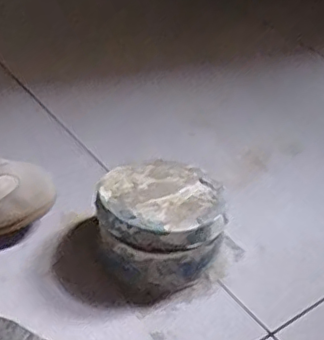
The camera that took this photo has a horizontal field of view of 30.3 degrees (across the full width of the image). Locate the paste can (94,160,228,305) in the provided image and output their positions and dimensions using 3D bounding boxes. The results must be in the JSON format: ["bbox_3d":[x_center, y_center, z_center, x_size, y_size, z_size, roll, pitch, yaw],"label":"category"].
[{"bbox_3d":[-0.004,0.047,0.521,0.103,0.070,0.098,5,36,-4],"label":"paste can"}]

